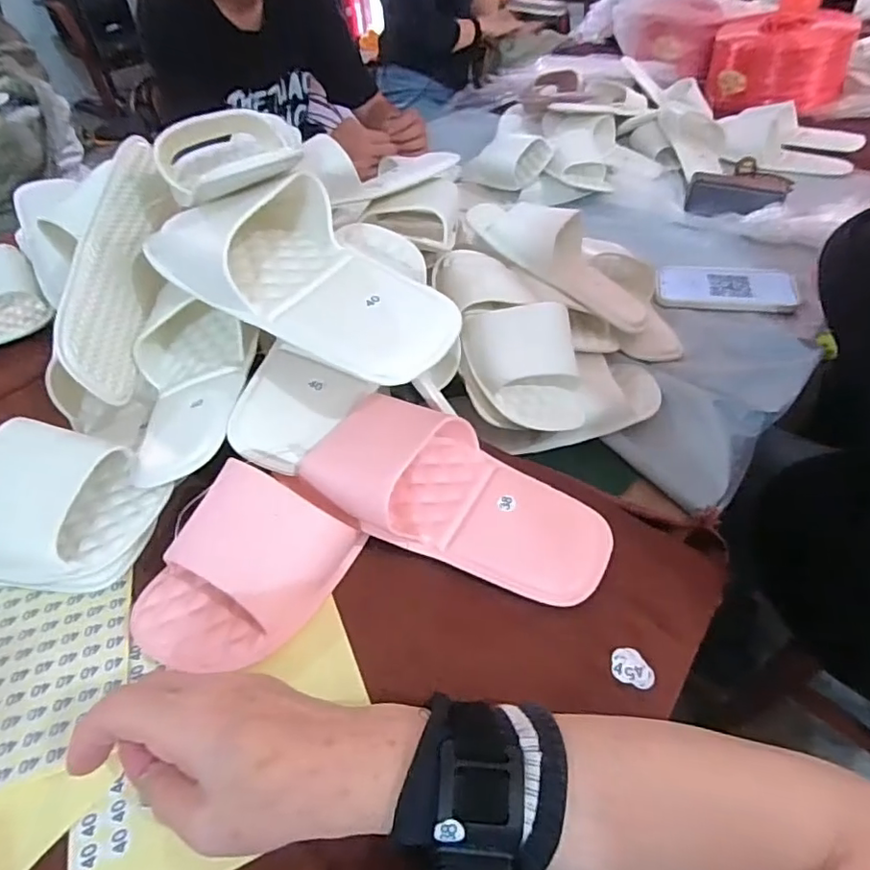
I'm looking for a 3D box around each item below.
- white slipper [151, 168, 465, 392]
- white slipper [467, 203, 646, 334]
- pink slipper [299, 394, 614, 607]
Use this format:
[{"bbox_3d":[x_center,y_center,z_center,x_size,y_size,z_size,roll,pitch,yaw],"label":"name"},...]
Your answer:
[{"bbox_3d":[-0.096,-0.113,0.387,0.123,0.069,0.228,-34,52,-25],"label":"white slipper"},{"bbox_3d":[0.145,-0.204,0.644,0.237,0.066,0.105,37,53,1],"label":"white slipper"},{"bbox_3d":[0.015,0.036,0.377,0.197,0.068,0.109,8,45,13],"label":"pink slipper"}]

